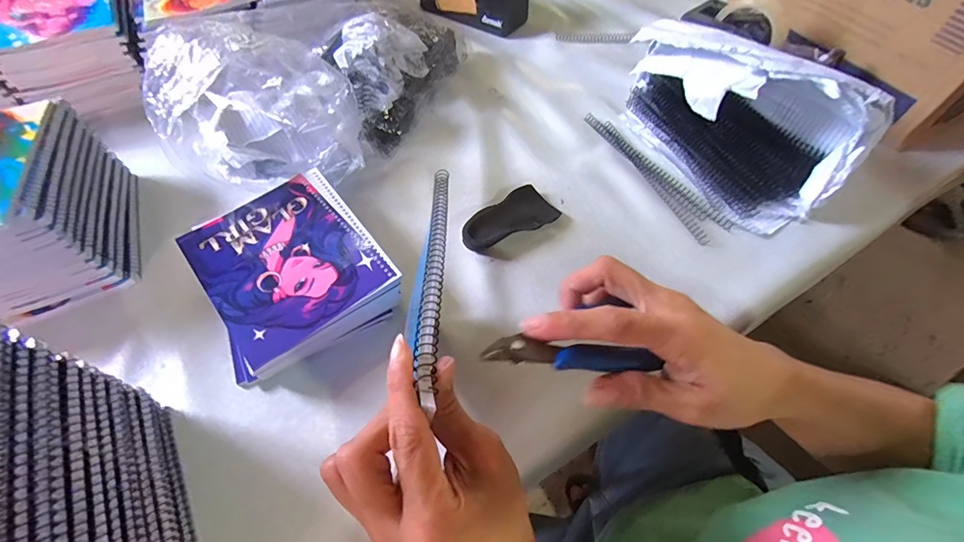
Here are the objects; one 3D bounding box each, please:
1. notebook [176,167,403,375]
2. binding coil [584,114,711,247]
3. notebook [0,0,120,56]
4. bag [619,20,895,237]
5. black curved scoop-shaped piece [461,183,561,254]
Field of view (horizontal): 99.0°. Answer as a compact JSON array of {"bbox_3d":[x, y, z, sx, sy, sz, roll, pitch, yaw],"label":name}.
[{"bbox_3d":[-0.201,-0.017,0.424,0.156,0.011,0.209,-36,63,-19],"label":"notebook"},{"bbox_3d":[0.209,-0.130,0.534,0.020,0.007,0.253,-21,59,-11],"label":"binding coil"},{"bbox_3d":[-0.617,-0.380,0.594,0.156,0.011,0.181,-22,62,-17],"label":"notebook"},{"bbox_3d":[0.308,-0.200,0.499,0.151,0.142,0.283,-23,59,-12],"label":"bag"},{"bbox_3d":[0.034,-0.059,0.482,0.122,0.023,0.060,-39,64,-21],"label":"black curved scoop-shaped piece"}]

